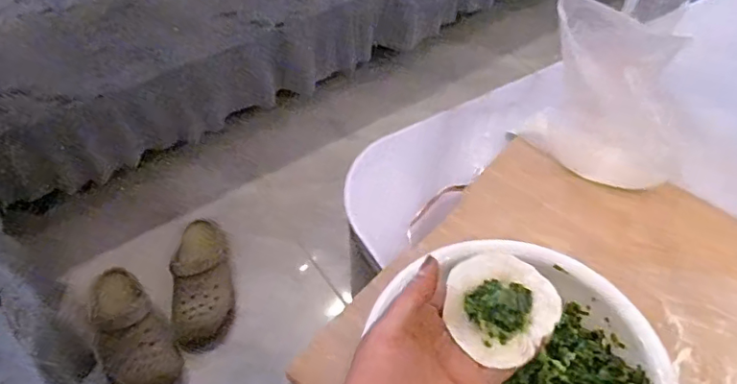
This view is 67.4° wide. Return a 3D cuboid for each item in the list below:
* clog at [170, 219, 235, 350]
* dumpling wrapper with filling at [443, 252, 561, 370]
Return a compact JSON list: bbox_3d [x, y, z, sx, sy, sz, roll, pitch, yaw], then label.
[{"bbox_3d":[-0.310,0.161,1.040,0.105,0.084,0.261,-9,52,-8],"label":"clog"},{"bbox_3d":[0.085,0.073,0.357,0.068,0.020,0.065,0,52,0],"label":"dumpling wrapper with filling"}]

